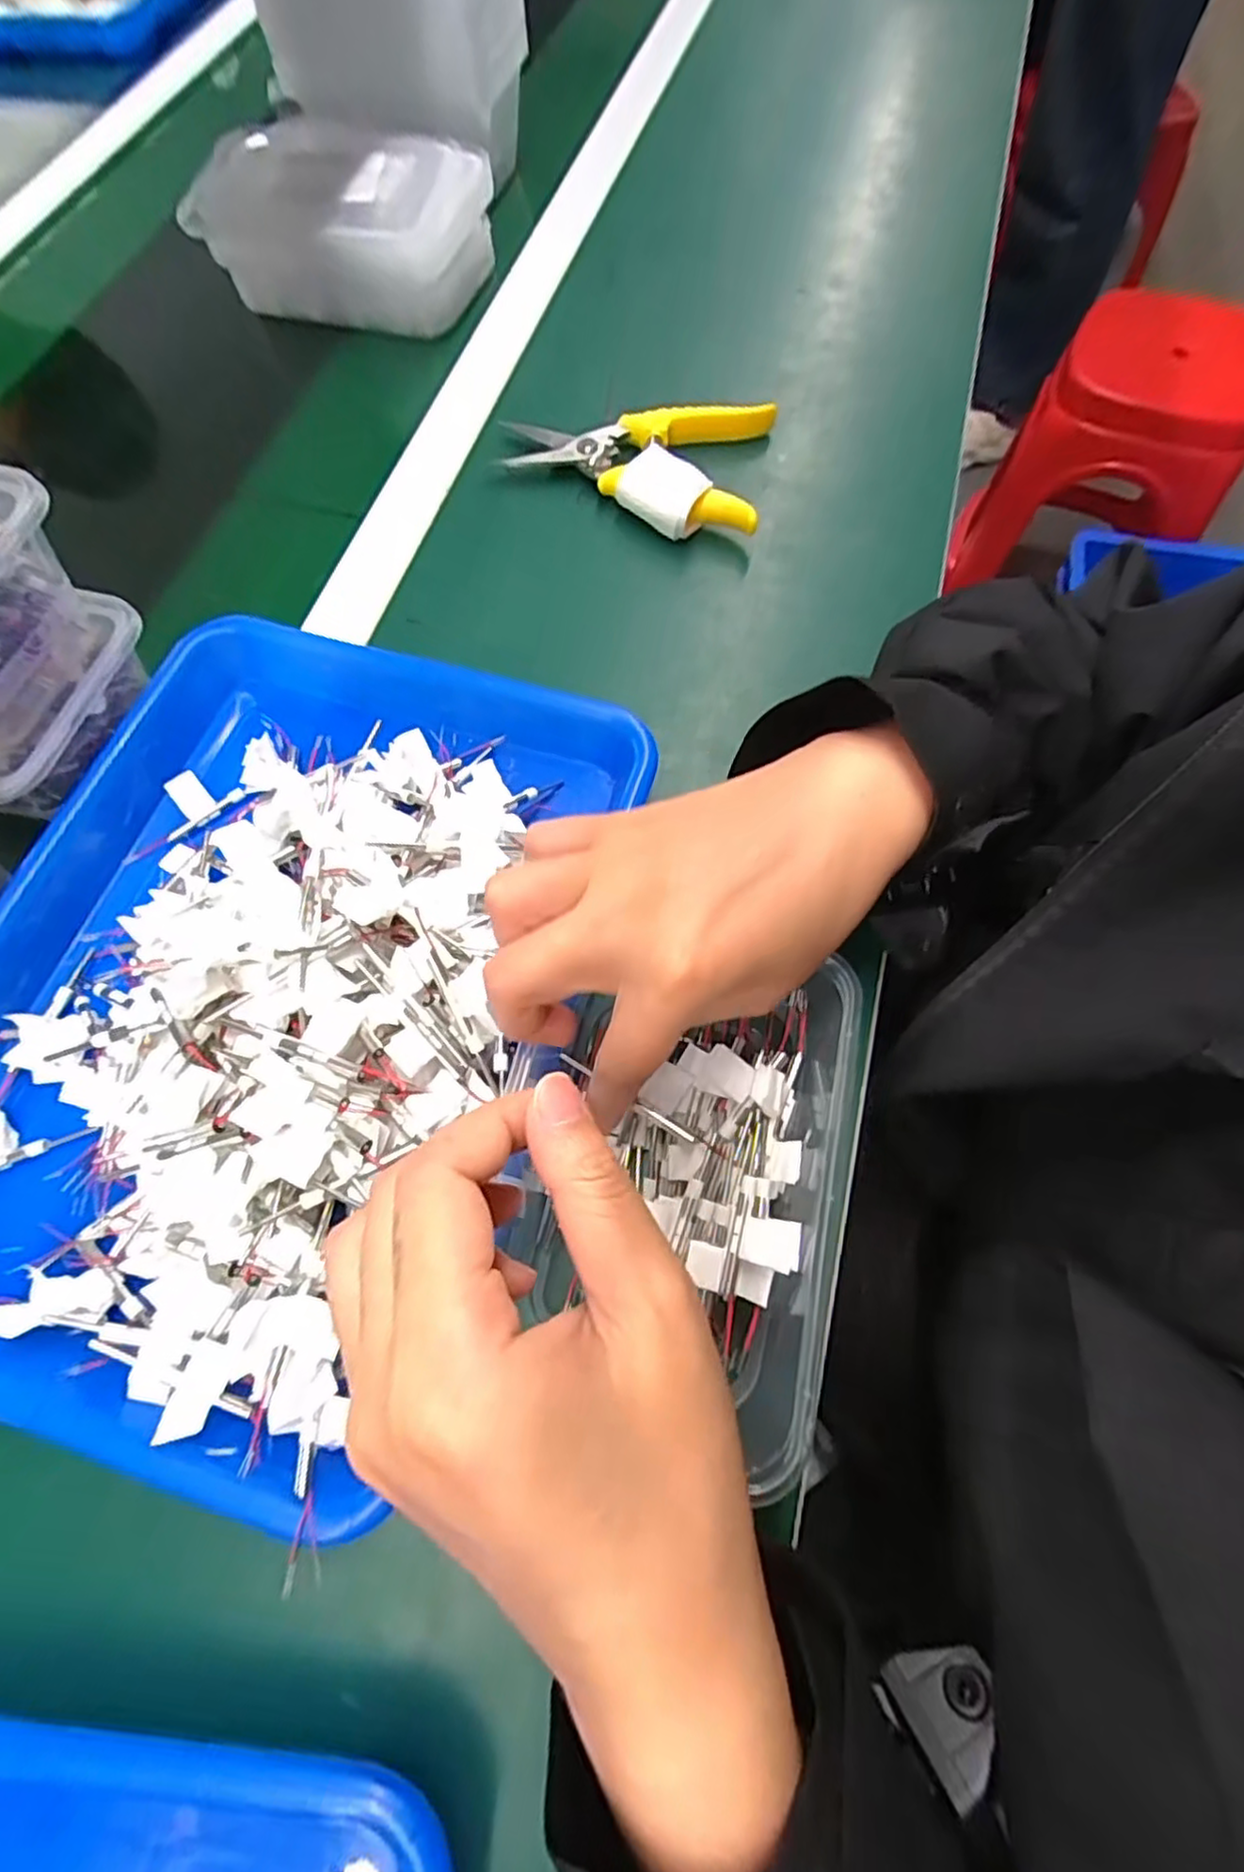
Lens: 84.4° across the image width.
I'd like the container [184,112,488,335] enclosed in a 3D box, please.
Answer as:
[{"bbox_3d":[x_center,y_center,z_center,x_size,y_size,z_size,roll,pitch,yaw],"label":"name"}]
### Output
[{"bbox_3d":[-0.188,-0.493,0.475,0.170,0.068,0.116,22,70,11],"label":"container"}]

